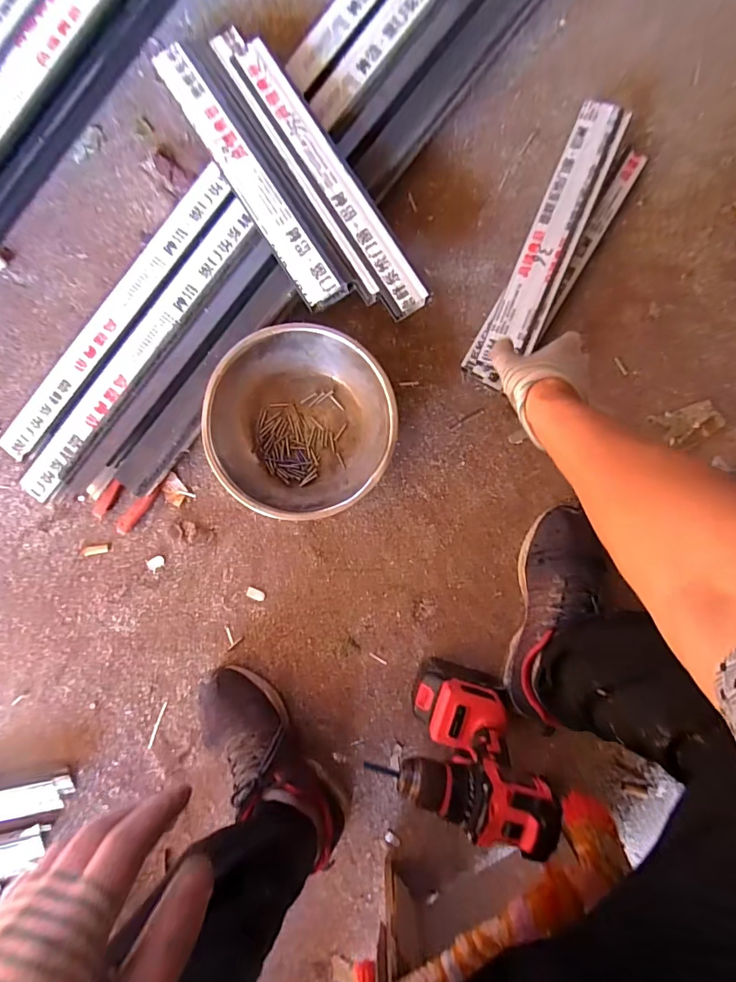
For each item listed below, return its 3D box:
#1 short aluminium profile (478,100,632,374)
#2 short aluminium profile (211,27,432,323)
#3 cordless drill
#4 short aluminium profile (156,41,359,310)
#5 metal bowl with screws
[{"bbox_3d":[0.235,-0.318,0.572,0.062,0.020,0.341,23,92,-1],"label":"short aluminium profile"},{"bbox_3d":[-0.058,-0.392,0.549,0.068,0.035,0.410,-31,92,1],"label":"short aluminium profile"},{"bbox_3d":[0.101,0.276,0.511,0.137,0.254,0.066,20,92,-1],"label":"cordless drill"},{"bbox_3d":[-0.143,-0.397,0.552,0.064,0.029,0.377,-32,92,1],"label":"short aluminium profile"},{"bbox_3d":[-0.083,-0.086,0.592,0.229,0.084,0.227,0,92,0],"label":"metal bowl with screws"}]

